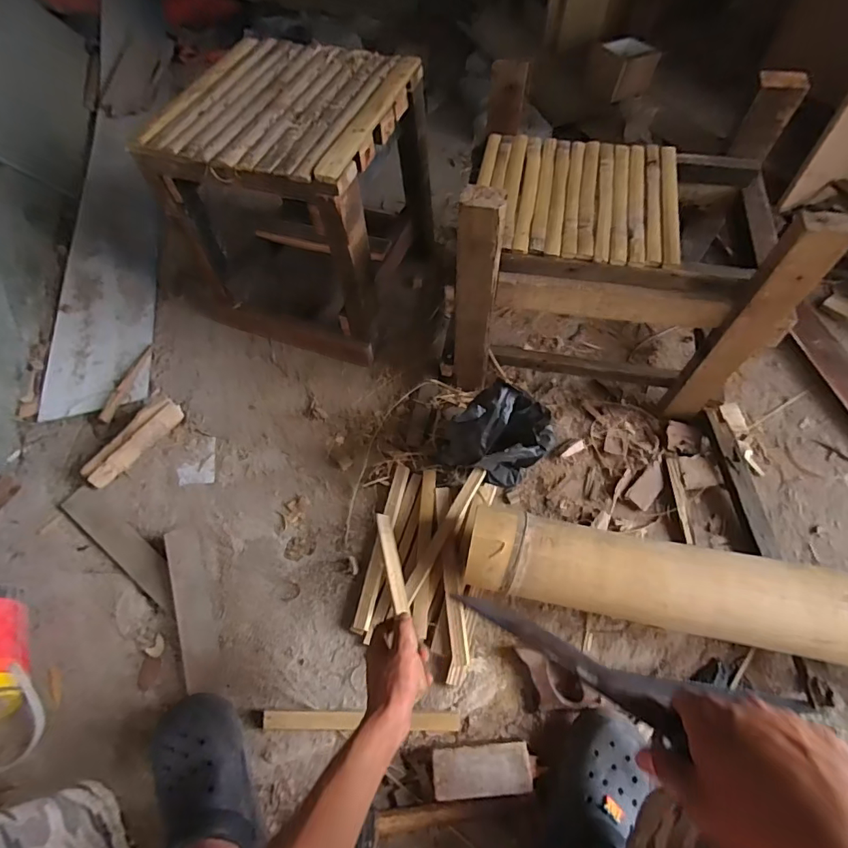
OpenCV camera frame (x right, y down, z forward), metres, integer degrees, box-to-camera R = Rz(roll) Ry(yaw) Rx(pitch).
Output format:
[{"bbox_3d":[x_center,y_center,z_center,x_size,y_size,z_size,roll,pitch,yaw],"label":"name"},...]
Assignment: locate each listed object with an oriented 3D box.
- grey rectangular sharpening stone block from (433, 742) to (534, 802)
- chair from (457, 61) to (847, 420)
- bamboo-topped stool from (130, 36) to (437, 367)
[{"bbox_3d":[0.079,0.468,0.636,0.130,0.016,0.055,-4,61,-2],"label":"grey rectangular sharpening stone block"},{"bbox_3d":[0.305,-0.287,0.789,0.460,0.355,0.347,10,61,6],"label":"chair"},{"bbox_3d":[-0.237,-0.439,0.945,0.427,0.400,0.404,20,63,12],"label":"bamboo-topped stool"}]

